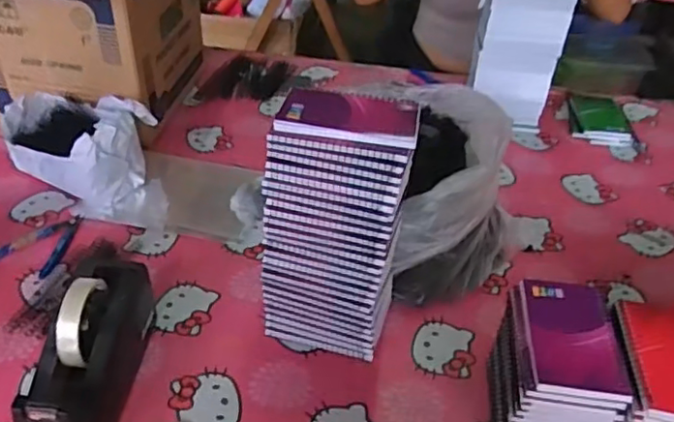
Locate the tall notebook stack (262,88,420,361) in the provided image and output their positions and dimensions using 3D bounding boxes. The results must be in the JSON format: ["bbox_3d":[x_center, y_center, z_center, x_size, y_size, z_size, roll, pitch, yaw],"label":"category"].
[{"bbox_3d":[-0.002,0.024,0.675,0.137,0.288,0.092,13,38,11],"label":"tall notebook stack"}]

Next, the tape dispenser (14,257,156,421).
[{"bbox_3d":[-0.250,0.139,0.632,0.075,0.112,0.223,5,37,0],"label":"tape dispenser"}]

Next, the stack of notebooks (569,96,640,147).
[{"bbox_3d":[0.492,-0.174,1.160,0.106,0.028,0.163,9,38,5],"label":"stack of notebooks"}]

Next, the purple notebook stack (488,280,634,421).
[{"bbox_3d":[0.213,0.163,0.612,0.091,0.144,0.128,7,38,3],"label":"purple notebook stack"}]

